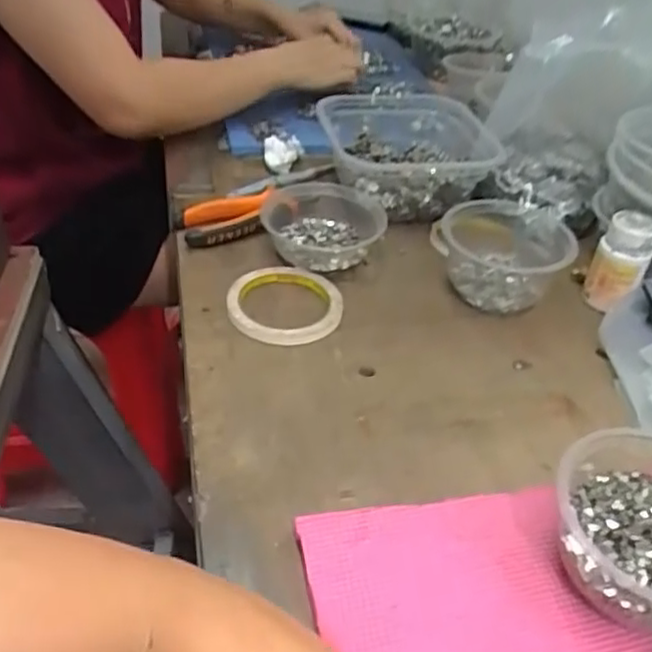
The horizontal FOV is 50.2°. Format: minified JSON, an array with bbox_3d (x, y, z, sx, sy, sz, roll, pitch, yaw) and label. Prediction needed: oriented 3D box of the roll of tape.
[{"bbox_3d":[-0.032,-0.023,0.600,0.090,0.017,0.097,3,39,-2],"label":"roll of tape"}]

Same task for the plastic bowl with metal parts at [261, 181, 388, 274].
[{"bbox_3d":[-0.004,-0.097,0.677,0.113,0.043,0.116,3,39,-2],"label":"plastic bowl with metal parts"}]

